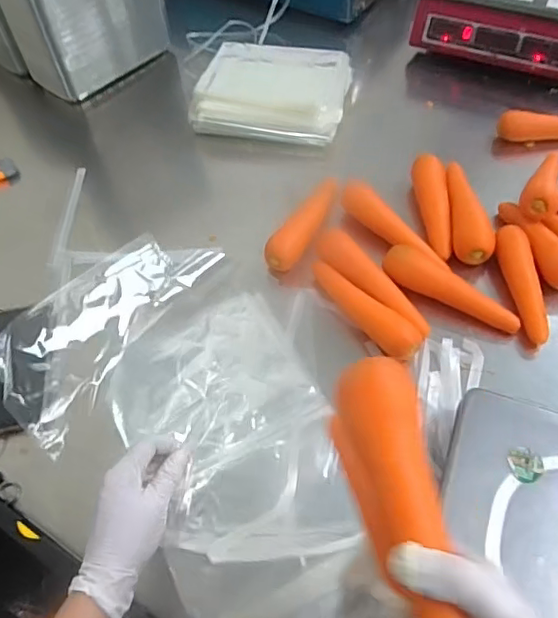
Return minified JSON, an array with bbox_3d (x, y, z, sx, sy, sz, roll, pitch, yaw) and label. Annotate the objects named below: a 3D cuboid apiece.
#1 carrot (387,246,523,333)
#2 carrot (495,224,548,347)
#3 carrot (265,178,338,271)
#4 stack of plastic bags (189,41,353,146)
[{"bbox_3d":[0.198,-0.020,0.662,0.164,0.038,0.038,30,61,23],"label":"carrot"},{"bbox_3d":[0.286,-0.031,0.669,0.034,0.039,0.152,-2,54,2],"label":"carrot"},{"bbox_3d":[0.035,-0.118,0.750,0.049,0.049,0.174,17,44,16],"label":"carrot"},{"bbox_3d":[-0.006,-0.353,0.912,0.229,0.046,0.203,9,55,10],"label":"stack of plastic bags"}]

